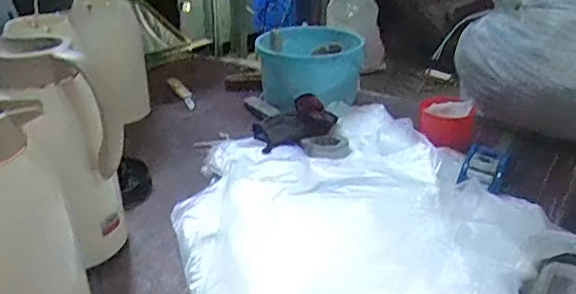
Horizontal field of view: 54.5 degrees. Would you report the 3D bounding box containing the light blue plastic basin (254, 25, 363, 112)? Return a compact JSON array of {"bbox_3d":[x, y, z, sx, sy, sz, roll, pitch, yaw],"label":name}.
[{"bbox_3d":[0.057,-0.178,1.194,0.208,0.140,0.228,0,27,0],"label":"light blue plastic basin"}]

